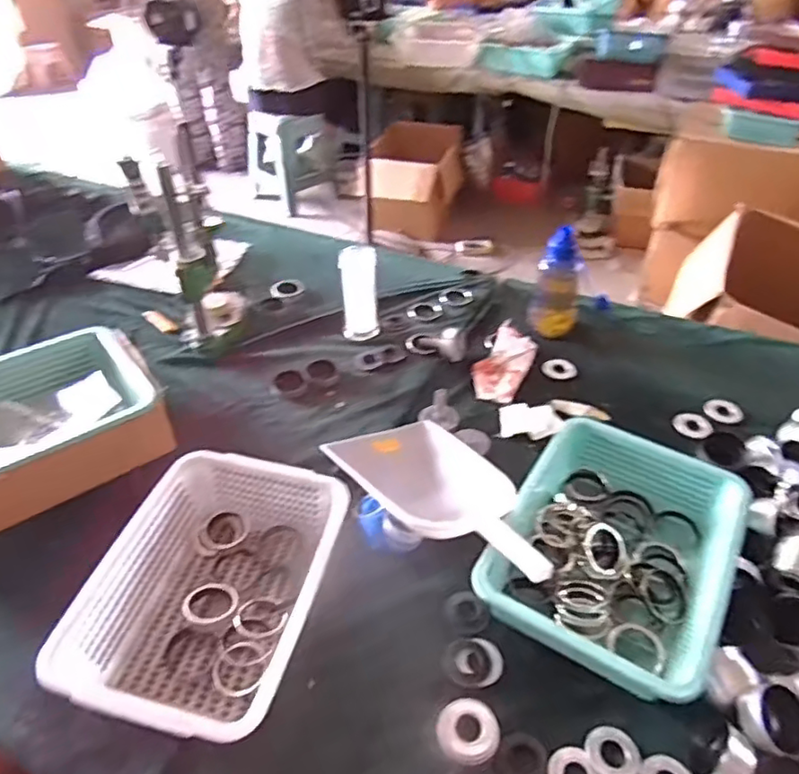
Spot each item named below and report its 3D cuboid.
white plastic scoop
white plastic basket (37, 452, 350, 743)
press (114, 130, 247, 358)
[{"bbox_3d":[0.072,0.159,0.897,0.205,0.096,0.384,-26,47,-27],"label":"white plastic scoop"},{"bbox_3d":[-0.237,0.264,0.788,0.255,0.121,0.348,11,42,12],"label":"white plastic basket"},{"bbox_3d":[-0.391,-0.253,1.154,0.162,0.364,0.161,-14,43,-16],"label":"press"}]

